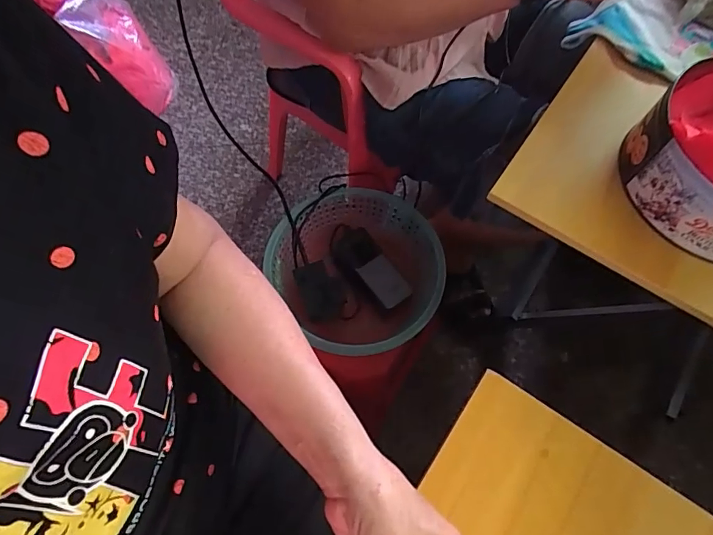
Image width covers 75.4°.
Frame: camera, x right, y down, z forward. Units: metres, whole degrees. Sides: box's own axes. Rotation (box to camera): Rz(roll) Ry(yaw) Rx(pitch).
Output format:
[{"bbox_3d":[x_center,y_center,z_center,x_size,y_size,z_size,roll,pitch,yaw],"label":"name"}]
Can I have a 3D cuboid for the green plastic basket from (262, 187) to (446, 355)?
[{"bbox_3d":[0.004,0.005,0.659,0.222,0.090,0.240,0,65,-1],"label":"green plastic basket"}]

